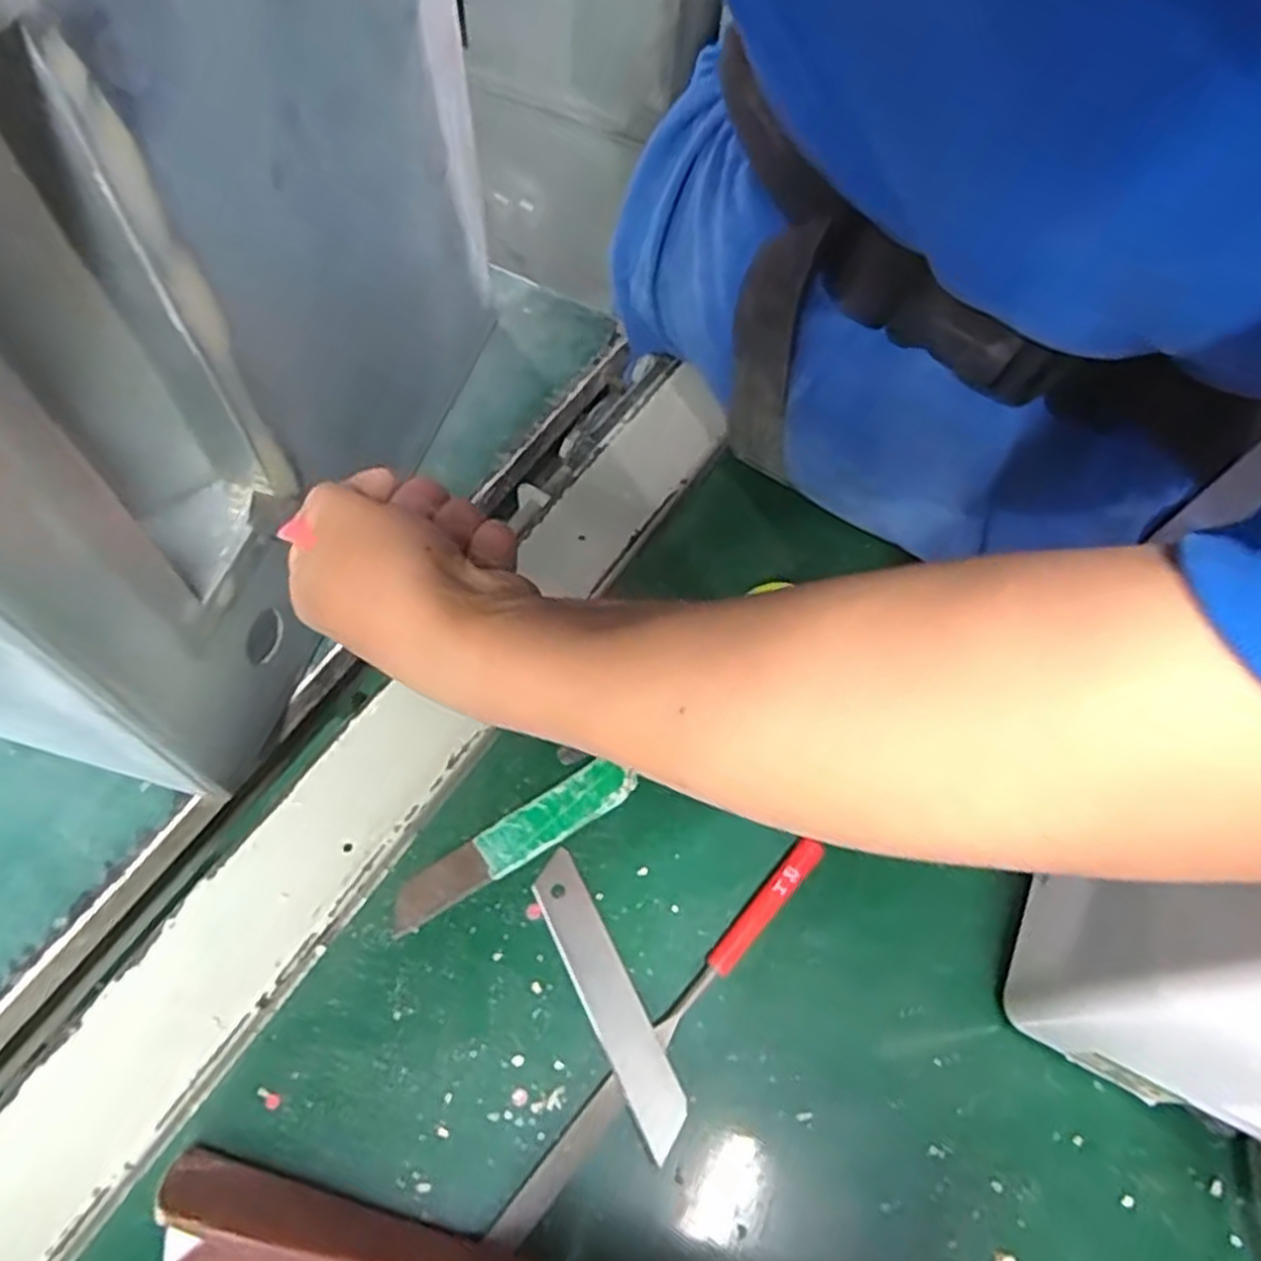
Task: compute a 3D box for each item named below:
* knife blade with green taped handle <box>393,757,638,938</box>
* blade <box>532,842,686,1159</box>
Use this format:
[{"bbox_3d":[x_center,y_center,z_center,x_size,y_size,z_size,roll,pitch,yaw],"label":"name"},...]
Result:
[{"bbox_3d":[-0.045,0.080,0.305,0.100,0.004,0.019,-29,64,-18],"label":"knife blade with green taped handle"},{"bbox_3d":[-0.009,0.127,0.280,0.018,0.004,0.100,-25,61,-12],"label":"blade"}]

